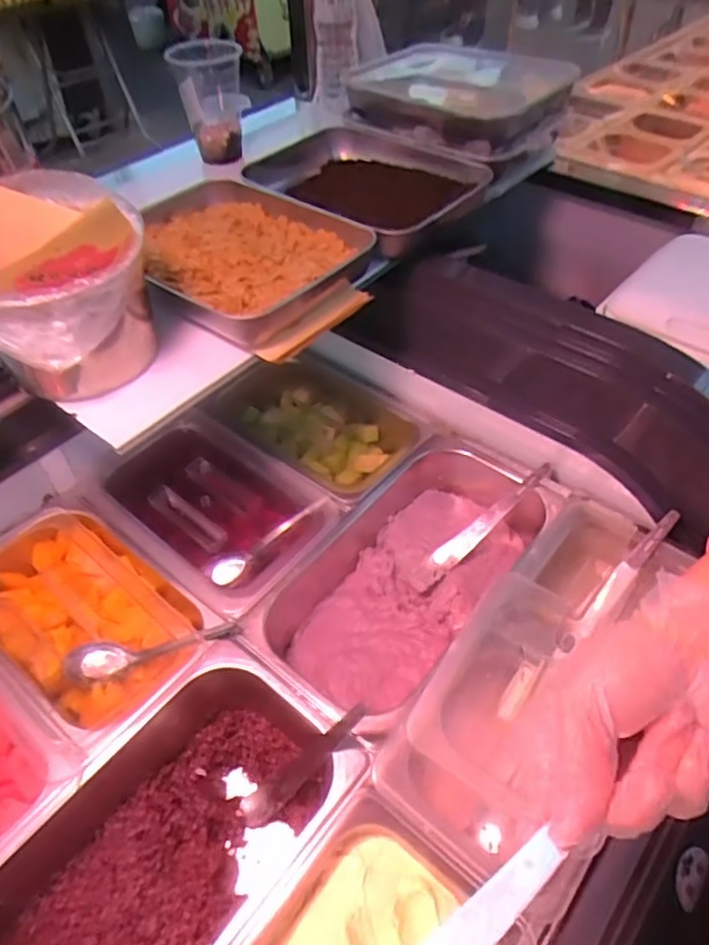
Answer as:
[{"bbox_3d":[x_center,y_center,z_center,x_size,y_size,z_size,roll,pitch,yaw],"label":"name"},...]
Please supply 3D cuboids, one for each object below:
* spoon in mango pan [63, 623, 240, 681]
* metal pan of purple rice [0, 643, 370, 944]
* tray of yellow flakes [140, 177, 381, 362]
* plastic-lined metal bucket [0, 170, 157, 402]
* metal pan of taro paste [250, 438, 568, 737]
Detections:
[{"bbox_3d":[-0.183,0.164,0.591,0.163,0.028,0.030,-12,45,8],"label":"spoon in mango pan"},{"bbox_3d":[-0.157,0.314,0.496,0.177,0.104,0.325,29,53,27],"label":"metal pan of purple rice"},{"bbox_3d":[-0.119,-0.212,0.645,0.261,0.049,0.188,28,53,26],"label":"tray of yellow flakes"},{"bbox_3d":[-0.235,-0.146,0.533,0.133,0.135,0.140,-5,46,-3],"label":"plastic-lined metal bucket"},{"bbox_3d":[0.060,0.098,0.655,0.184,0.090,0.346,31,54,28],"label":"metal pan of taro paste"}]

